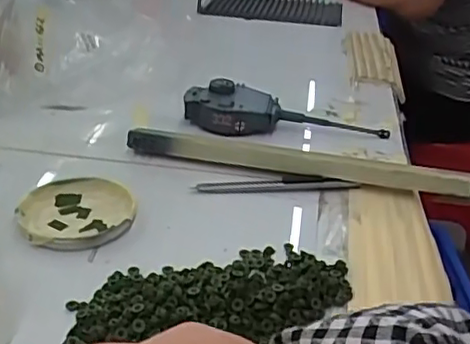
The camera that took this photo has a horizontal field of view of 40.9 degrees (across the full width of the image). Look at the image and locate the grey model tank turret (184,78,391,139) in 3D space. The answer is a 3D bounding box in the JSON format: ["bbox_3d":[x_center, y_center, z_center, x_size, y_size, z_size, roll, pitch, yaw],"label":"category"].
[{"bbox_3d":[0.048,-0.054,0.583,0.188,0.033,0.049,5,29,4],"label":"grey model tank turret"}]

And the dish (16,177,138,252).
[{"bbox_3d":[-0.112,0.026,0.445,0.076,0.009,0.082,3,29,-2],"label":"dish"}]

